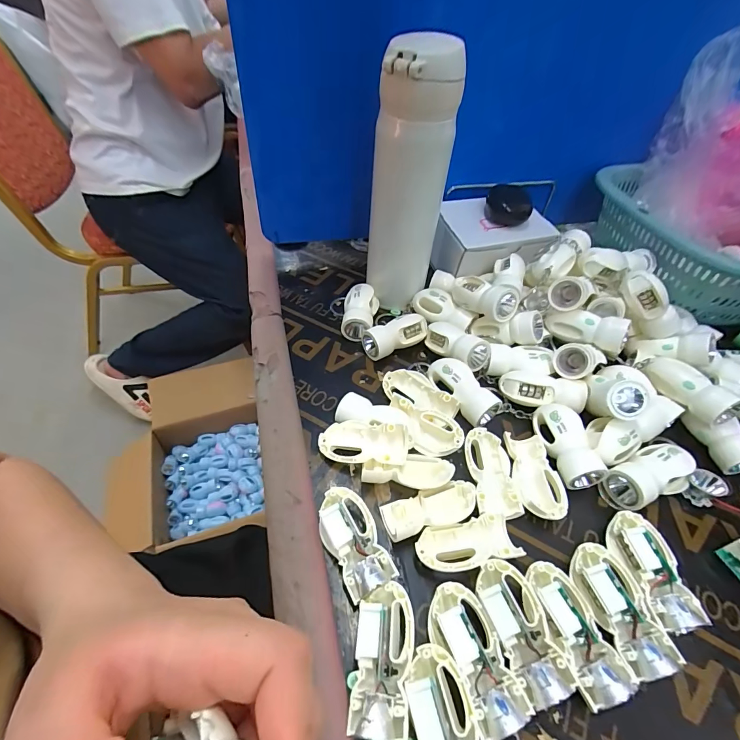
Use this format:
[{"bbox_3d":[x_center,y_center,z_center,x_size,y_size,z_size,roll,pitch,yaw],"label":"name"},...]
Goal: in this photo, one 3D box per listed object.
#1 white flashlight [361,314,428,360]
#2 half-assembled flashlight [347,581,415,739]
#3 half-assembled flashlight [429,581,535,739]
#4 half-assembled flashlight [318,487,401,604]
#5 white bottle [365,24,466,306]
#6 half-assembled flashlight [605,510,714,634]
[{"bbox_3d":[0.024,-0.031,0.360,0.062,0.028,0.023,-21,53,-21],"label":"white flashlight"},{"bbox_3d":[0.007,0.151,0.200,0.029,0.021,0.064,7,48,2],"label":"half-assembled flashlight"},{"bbox_3d":[0.055,0.154,0.204,0.032,0.025,0.065,-14,51,-16],"label":"half-assembled flashlight"},{"bbox_3d":[-0.011,0.106,0.238,0.033,0.023,0.065,-20,53,-20],"label":"half-assembled flashlight"},{"bbox_3d":[0.033,-0.156,0.339,0.059,0.209,0.056,37,56,26],"label":"white bottle"},{"bbox_3d":[0.174,0.124,0.236,0.032,0.025,0.065,1,48,-3],"label":"half-assembled flashlight"}]

